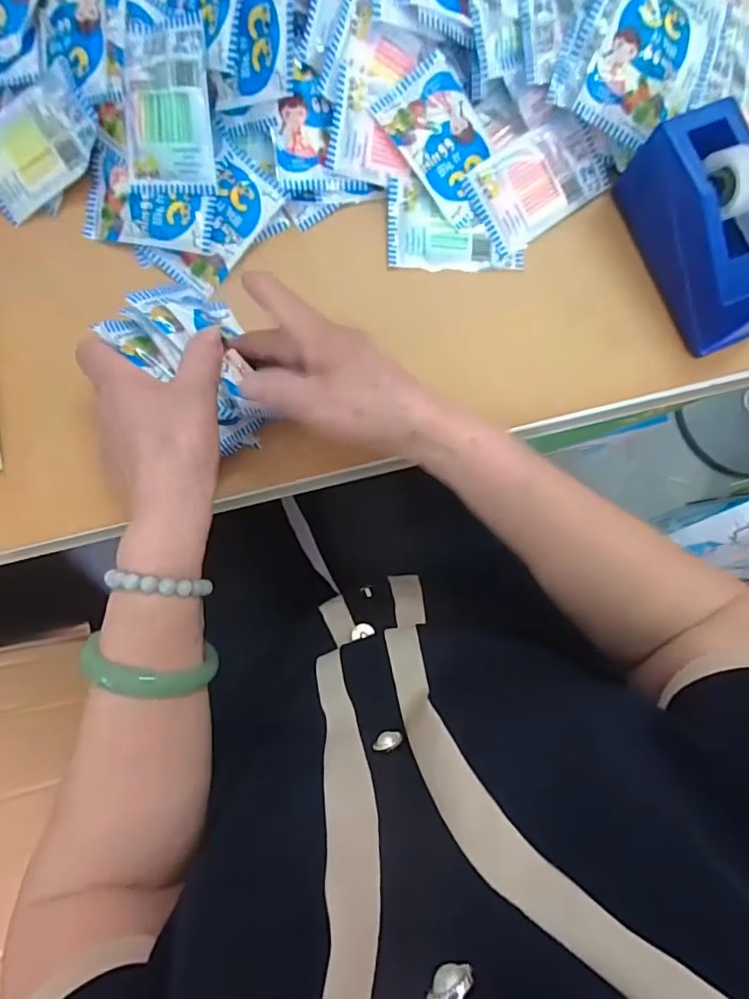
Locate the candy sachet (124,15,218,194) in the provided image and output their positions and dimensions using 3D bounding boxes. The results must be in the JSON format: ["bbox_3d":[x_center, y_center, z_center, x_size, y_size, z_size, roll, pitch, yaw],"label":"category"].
[{"bbox_3d":[-0.143,-0.272,0.361,0.062,0.008,0.101,5,109,7],"label":"candy sachet"}]

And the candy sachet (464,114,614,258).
[{"bbox_3d":[0.124,-0.239,0.392,0.103,0.006,0.065,-32,103,0],"label":"candy sachet"}]

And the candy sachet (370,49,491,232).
[{"bbox_3d":[0.055,-0.262,0.384,0.066,0.007,0.106,-43,104,-5],"label":"candy sachet"}]

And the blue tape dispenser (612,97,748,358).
[{"bbox_3d":[0.240,-0.188,0.366,0.055,0.071,0.151,-22,85,-4],"label":"blue tape dispenser"}]

